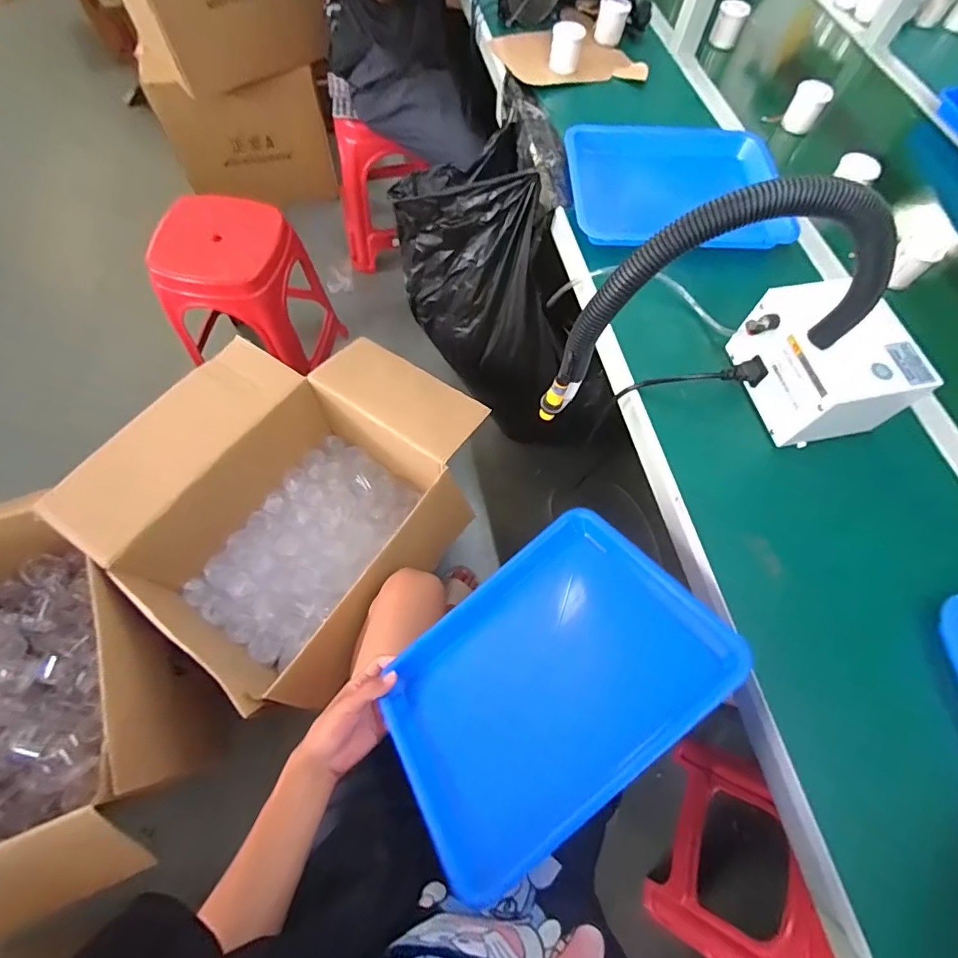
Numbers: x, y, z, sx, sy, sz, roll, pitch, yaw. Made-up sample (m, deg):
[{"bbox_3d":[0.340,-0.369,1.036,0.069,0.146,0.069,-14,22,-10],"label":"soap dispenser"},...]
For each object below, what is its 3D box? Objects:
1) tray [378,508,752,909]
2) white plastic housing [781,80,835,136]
[{"bbox_3d":[0.074,0.234,0.539,0.377,0.043,0.255,-41,68,-3],"label":"tray"},{"bbox_3d":[0.587,-0.666,0.837,0.061,0.063,0.049,30,67,10],"label":"white plastic housing"}]

